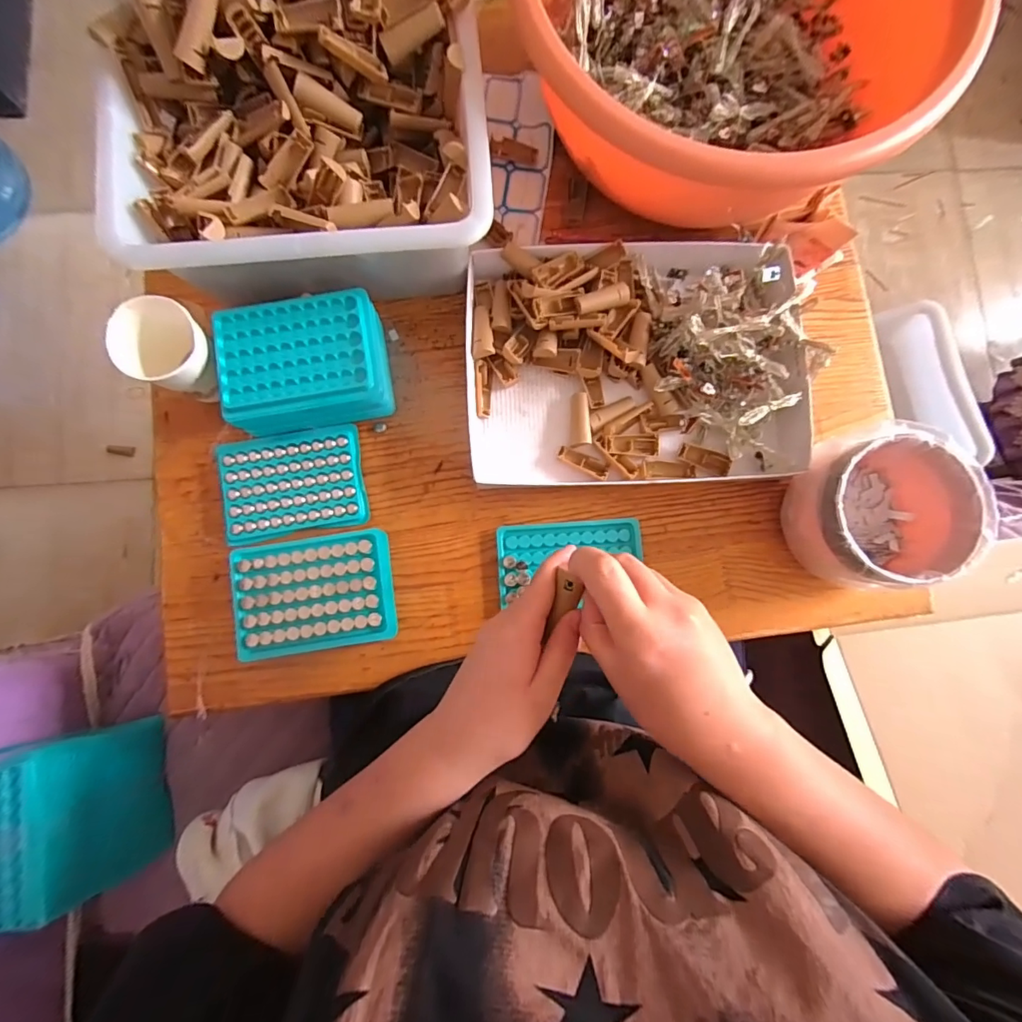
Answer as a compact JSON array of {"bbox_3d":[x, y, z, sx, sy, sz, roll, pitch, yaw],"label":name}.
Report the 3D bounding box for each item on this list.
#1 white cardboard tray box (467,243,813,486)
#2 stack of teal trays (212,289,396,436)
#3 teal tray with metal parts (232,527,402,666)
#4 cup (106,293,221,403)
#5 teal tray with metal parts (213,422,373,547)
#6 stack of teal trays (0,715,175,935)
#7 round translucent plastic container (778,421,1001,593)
[{"bbox_3d":[0.111,-0.135,0.423,0.298,0.053,0.216,-2,84,-2],"label":"white cardboard tray box"},{"bbox_3d":[-0.176,-0.126,0.413,0.129,0.054,0.099,-11,85,-3],"label":"stack of teal trays"},{"bbox_3d":[-0.170,0.072,0.413,0.129,0.024,0.095,-8,85,-3],"label":"teal tray with metal parts"},{"bbox_3d":[-0.287,-0.135,0.403,0.069,0.062,0.066,0,84,-2],"label":"cup"},{"bbox_3d":[-0.199,-0.026,0.431,0.124,0.010,0.094,-9,85,-3],"label":"teal tray with metal parts"},{"bbox_3d":[-0.407,0.276,0.428,0.104,0.126,0.141,-12,85,-3],"label":"stack of teal trays"},{"bbox_3d":[0.302,-0.003,0.398,0.116,0.087,0.121,0,84,-2],"label":"round translucent plastic container"}]

